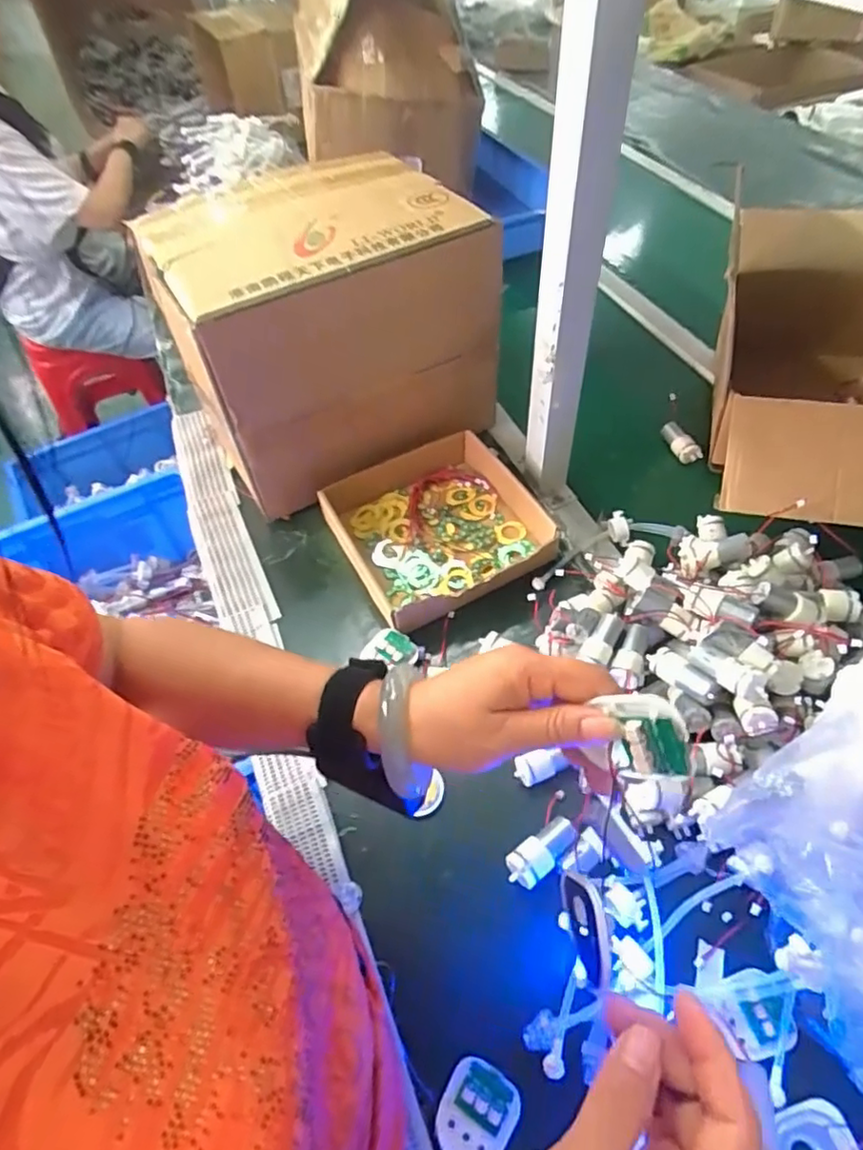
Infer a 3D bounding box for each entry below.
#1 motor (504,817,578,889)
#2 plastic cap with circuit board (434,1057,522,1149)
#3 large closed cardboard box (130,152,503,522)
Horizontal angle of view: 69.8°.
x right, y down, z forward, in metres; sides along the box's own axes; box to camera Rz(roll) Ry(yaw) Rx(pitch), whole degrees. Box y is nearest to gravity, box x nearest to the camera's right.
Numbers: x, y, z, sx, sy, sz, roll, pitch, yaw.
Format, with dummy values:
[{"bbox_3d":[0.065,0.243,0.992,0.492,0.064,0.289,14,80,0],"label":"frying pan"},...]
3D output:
[{"bbox_3d":[0.093,0.236,0.522,0.067,0.026,0.030,-32,57,-18],"label":"motor"},{"bbox_3d":[0.032,0.383,0.438,0.051,0.021,0.060,24,59,21],"label":"plastic cap with circuit board"},{"bbox_3d":[-0.123,-0.294,0.752,0.331,0.253,0.246,-25,55,-13],"label":"large closed cardboard box"}]

